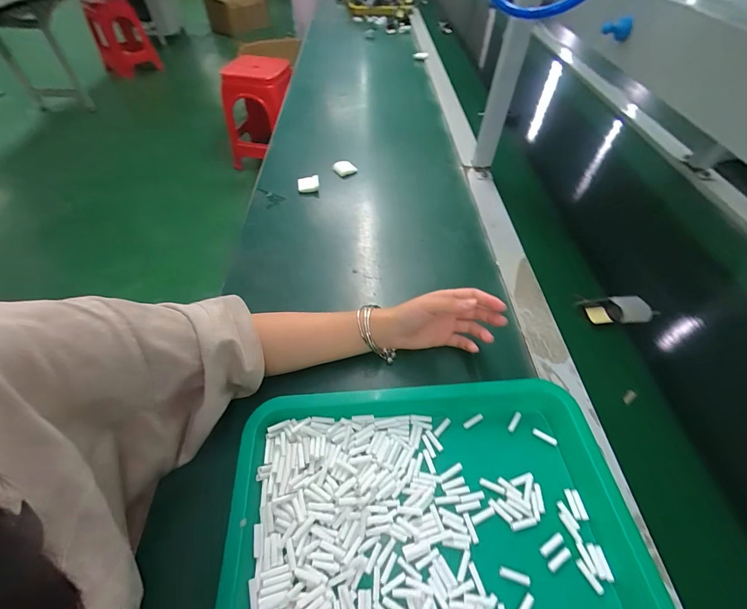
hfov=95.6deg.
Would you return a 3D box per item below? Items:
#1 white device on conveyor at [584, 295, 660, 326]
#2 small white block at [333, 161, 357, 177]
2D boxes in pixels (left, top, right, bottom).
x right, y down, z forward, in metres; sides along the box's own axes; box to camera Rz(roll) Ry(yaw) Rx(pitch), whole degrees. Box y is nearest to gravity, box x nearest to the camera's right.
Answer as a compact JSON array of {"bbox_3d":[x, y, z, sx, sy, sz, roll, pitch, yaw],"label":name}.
[{"bbox_3d":[0.334,0.008,0.460,0.083,0.018,0.036,-3,50,9],"label":"white device on conveyor"},{"bbox_3d":[-0.055,-0.260,0.653,0.045,0.019,0.029,-6,51,-8],"label":"small white block"}]

